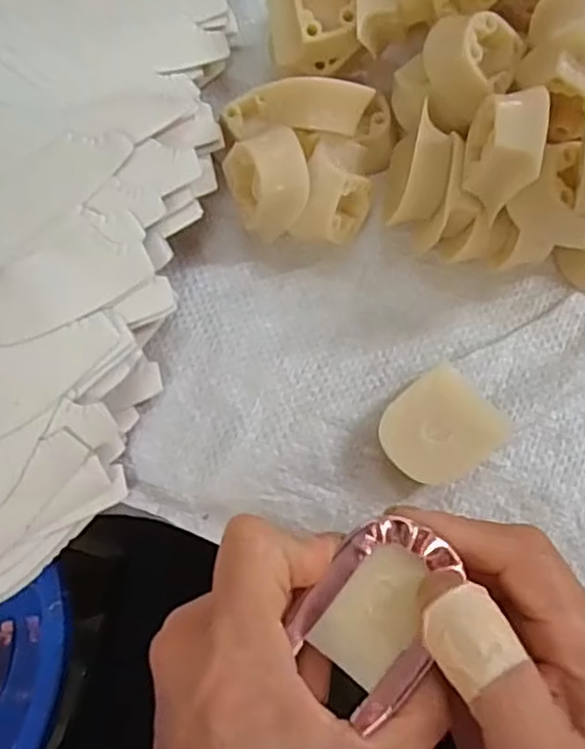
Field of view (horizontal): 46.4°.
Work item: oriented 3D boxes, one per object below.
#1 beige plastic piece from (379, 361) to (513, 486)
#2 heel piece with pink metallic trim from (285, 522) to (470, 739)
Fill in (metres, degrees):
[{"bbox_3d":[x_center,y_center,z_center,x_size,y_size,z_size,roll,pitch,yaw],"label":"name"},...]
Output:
[{"bbox_3d":[0.059,0.023,0.273,0.045,0.021,0.040,-43,76,-10],"label":"beige plastic piece"},{"bbox_3d":[0.026,0.068,0.197,0.037,0.010,0.052,36,78,12],"label":"heel piece with pink metallic trim"}]

